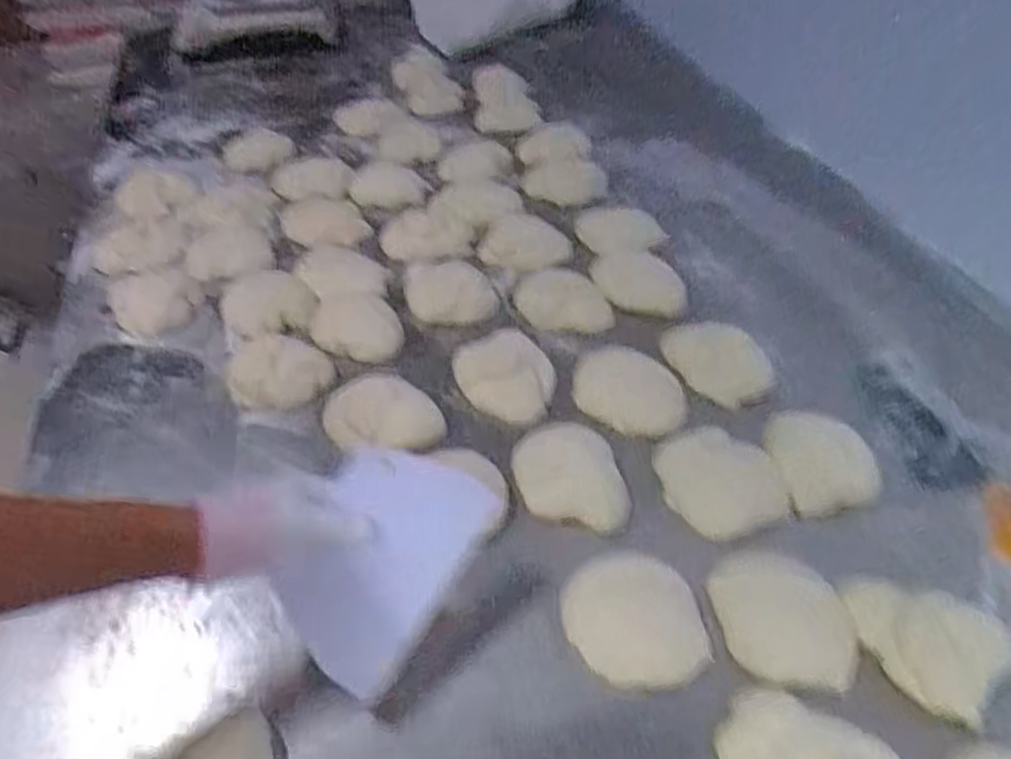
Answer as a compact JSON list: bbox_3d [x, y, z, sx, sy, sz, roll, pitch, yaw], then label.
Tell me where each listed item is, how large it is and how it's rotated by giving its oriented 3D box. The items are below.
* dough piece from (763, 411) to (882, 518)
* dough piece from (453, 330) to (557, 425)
[{"bbox_3d":[0.318,0.078,0.708,0.095,0.045,0.109,-14,47,-11],"label":"dough piece"},{"bbox_3d":[0.000,-0.013,0.812,0.111,0.043,0.130,-15,47,-13],"label":"dough piece"}]

